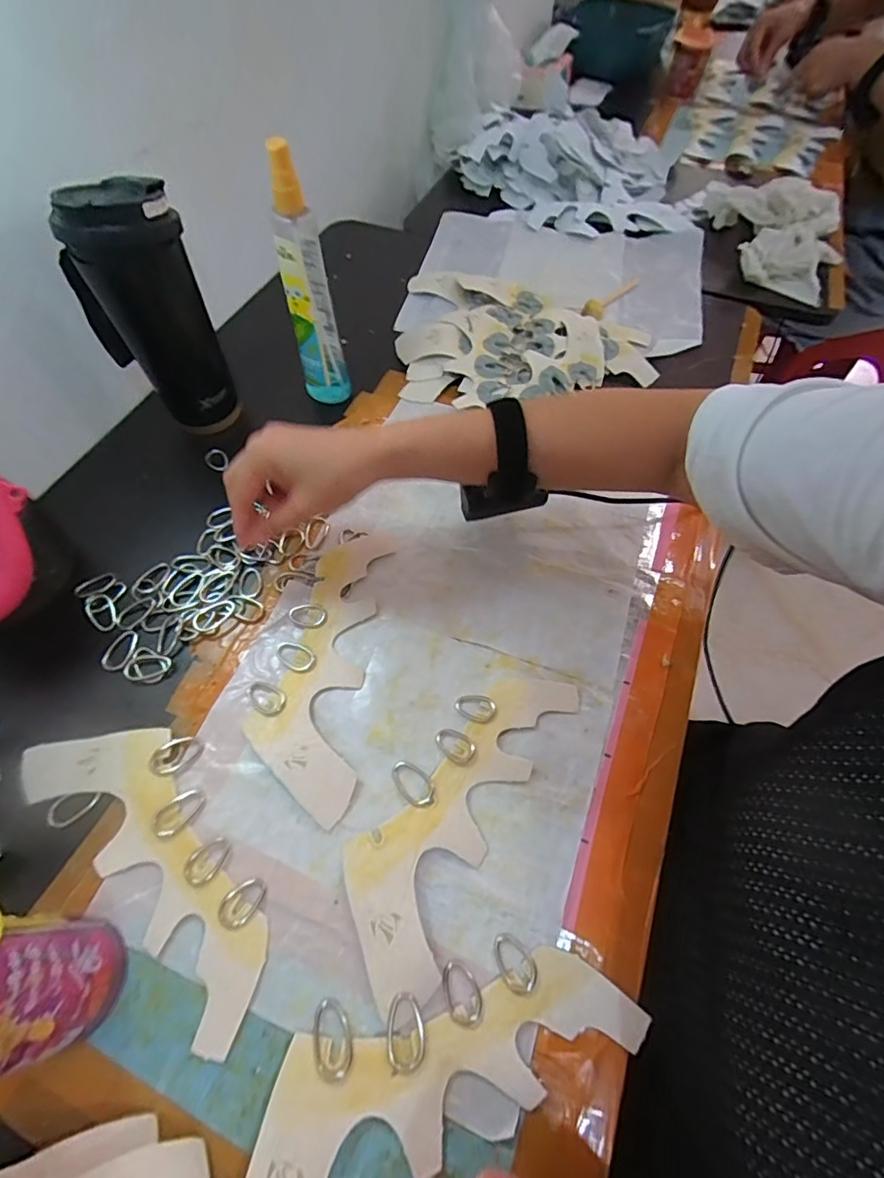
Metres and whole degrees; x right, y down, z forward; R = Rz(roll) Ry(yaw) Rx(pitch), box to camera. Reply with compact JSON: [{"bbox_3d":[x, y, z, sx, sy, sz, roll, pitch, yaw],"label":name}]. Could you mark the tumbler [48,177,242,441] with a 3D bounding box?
[{"bbox_3d":[-0.253,-0.237,0.459,0.089,0.200,0.068,-33,64,-18],"label":"tumbler"}]

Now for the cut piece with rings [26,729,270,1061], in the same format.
[{"bbox_3d":[-0.177,0.162,0.334,0.219,0.007,0.087,38,66,20],"label":"cut piece with rings"}]

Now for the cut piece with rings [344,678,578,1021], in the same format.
[{"bbox_3d":[0.008,0.140,0.345,0.079,0.009,0.215,29,63,16],"label":"cut piece with rings"}]

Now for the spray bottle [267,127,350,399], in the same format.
[{"bbox_3d":[-0.121,-0.269,0.474,0.042,0.217,0.034,-12,60,-8],"label":"spray bottle"}]

